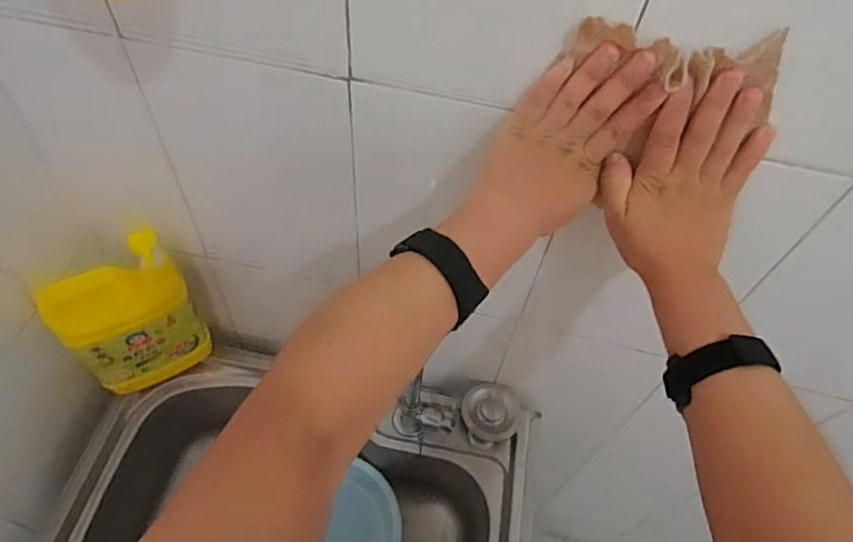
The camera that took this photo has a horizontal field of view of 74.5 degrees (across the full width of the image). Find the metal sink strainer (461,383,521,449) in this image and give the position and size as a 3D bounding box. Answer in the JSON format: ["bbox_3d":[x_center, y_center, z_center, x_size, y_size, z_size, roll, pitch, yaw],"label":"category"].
[{"bbox_3d":[0.092,0.202,0.791,0.079,0.027,0.081,0,86,-3],"label":"metal sink strainer"}]

